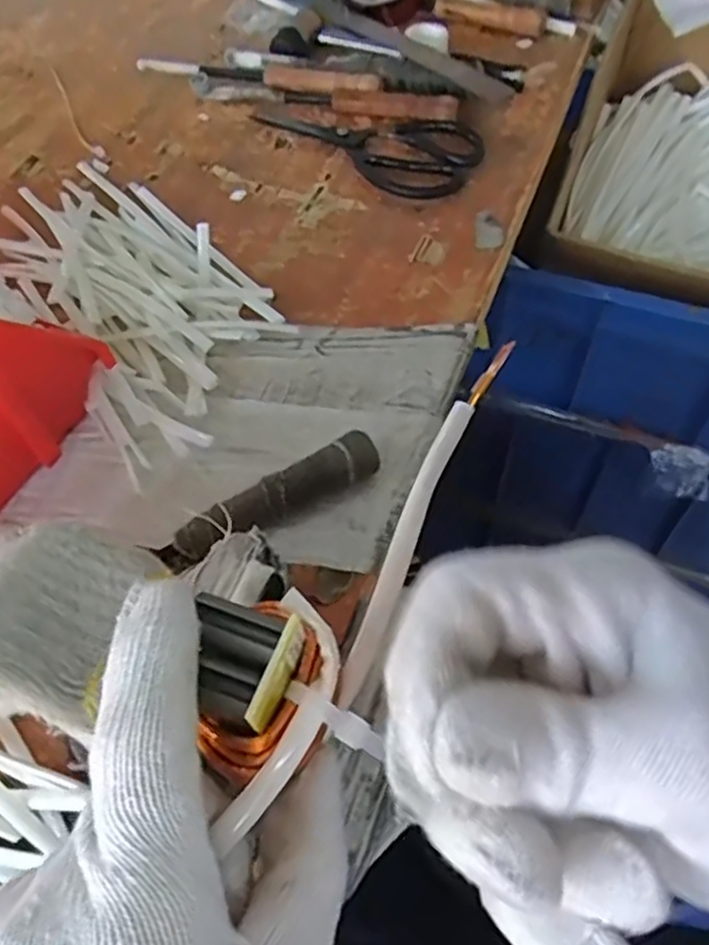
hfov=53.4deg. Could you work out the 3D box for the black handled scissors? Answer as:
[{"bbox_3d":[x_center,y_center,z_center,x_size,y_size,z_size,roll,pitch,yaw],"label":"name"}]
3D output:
[{"bbox_3d":[0.022,-0.317,0.658,0.112,0.007,0.211,-38,60,-21],"label":"black handled scissors"}]

